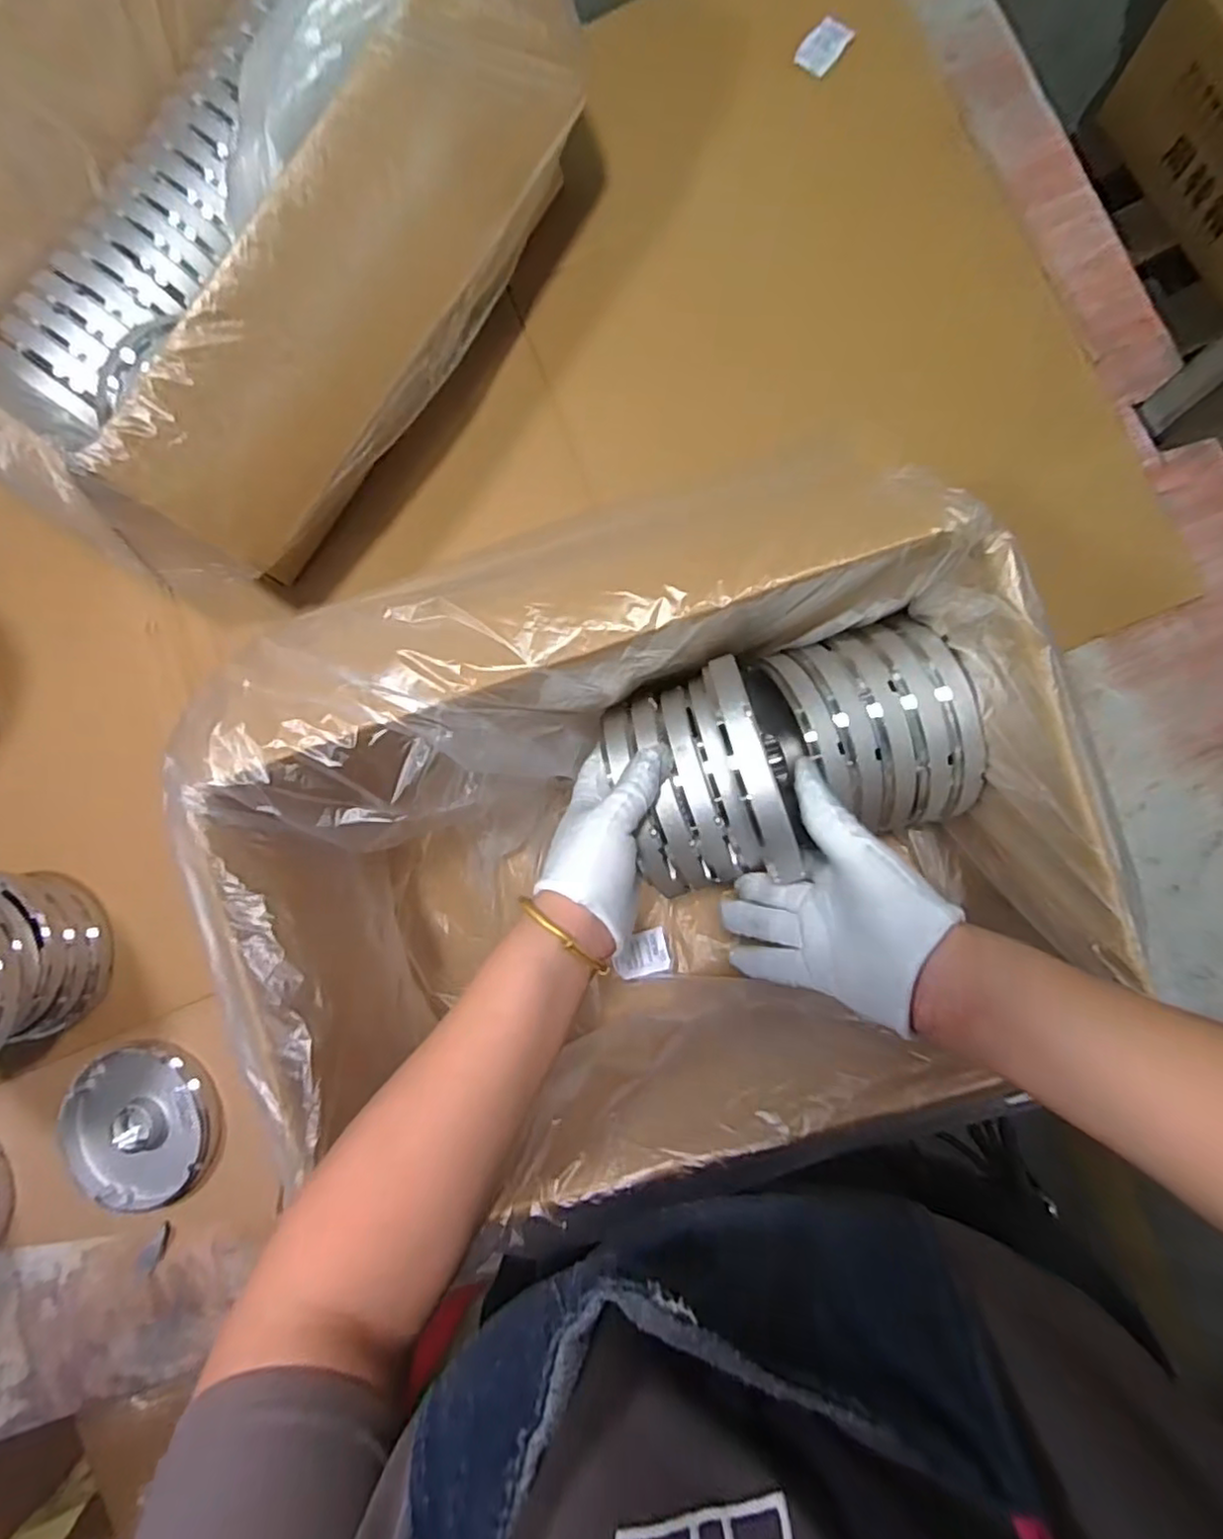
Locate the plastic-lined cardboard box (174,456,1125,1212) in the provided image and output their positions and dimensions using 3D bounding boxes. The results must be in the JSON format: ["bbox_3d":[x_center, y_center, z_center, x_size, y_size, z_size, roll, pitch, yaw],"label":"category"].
[{"bbox_3d":[0.010,0.047,0.438,0.475,0.220,0.329,-13,85,5],"label":"plastic-lined cardboard box"}]

